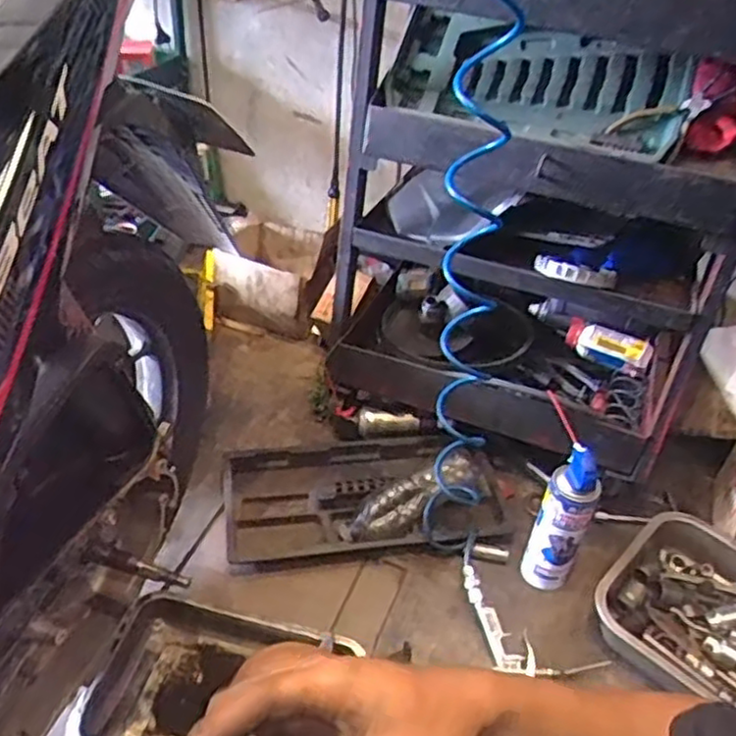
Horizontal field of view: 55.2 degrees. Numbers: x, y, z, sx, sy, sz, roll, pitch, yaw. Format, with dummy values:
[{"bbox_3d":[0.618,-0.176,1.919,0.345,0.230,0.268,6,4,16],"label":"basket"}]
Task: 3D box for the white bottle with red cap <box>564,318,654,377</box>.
[{"bbox_3d":[0.428,-0.042,1.268,0.053,0.053,0.157,-28,51,-34],"label":"white bottle with red cap"}]

